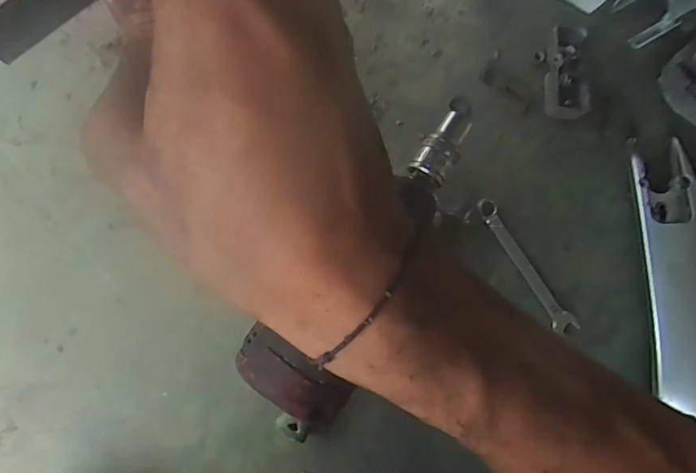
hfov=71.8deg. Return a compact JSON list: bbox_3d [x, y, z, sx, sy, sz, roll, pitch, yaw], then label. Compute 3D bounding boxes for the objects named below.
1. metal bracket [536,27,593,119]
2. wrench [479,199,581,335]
[{"bbox_3d":[0.226,-0.171,0.504,0.046,0.020,0.096,0,87,-9],"label":"metal bracket"},{"bbox_3d":[0.183,0.031,0.493,0.023,0.009,0.162,-37,93,-9],"label":"wrench"}]

